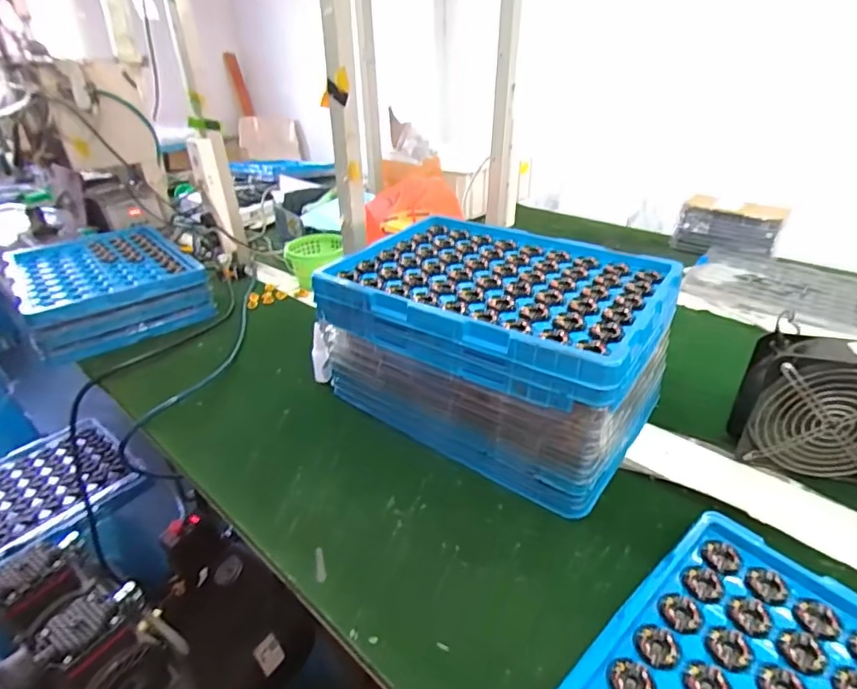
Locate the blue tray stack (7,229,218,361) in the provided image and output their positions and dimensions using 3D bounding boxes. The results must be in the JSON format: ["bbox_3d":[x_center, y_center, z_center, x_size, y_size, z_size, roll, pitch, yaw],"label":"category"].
[{"bbox_3d":[-0.627,-0.118,0.982,0.280,0.110,0.445,-25,37,-32],"label":"blue tray stack"}]

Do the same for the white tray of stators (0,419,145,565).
[{"bbox_3d":[-0.757,0.272,0.908,0.306,0.050,0.366,22,39,35],"label":"white tray of stators"}]

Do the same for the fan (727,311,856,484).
[{"bbox_3d":[0.432,0.072,0.551,0.154,0.154,0.069,8,32,17],"label":"fan"}]

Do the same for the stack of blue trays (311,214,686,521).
[{"bbox_3d":[0.088,-0.013,0.648,0.377,0.187,0.286,19,37,32],"label":"stack of blue trays"}]

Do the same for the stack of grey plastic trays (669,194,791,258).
[{"bbox_3d":[0.676,-0.267,1.119,0.206,0.080,0.142,24,40,37],"label":"stack of grey plastic trays"}]

